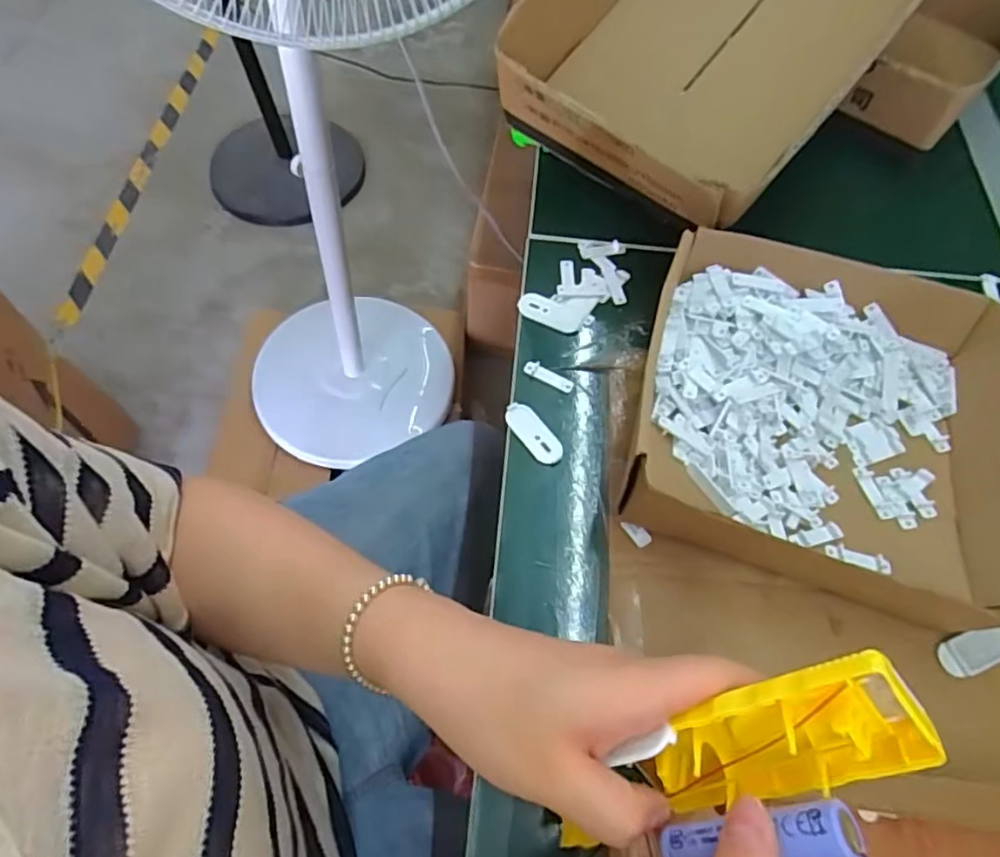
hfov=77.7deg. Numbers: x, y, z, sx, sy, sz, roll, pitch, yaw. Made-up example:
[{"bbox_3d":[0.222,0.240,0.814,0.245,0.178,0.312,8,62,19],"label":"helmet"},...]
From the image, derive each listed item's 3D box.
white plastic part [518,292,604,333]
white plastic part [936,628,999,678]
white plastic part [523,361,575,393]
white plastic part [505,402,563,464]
[{"bbox_3d":[0.047,-0.088,0.470,0.062,0.006,0.029,-1,63,-4],"label":"white plastic part"},{"bbox_3d":[0.281,0.125,0.356,0.057,0.012,0.021,-14,64,-11],"label":"white plastic part"},{"bbox_3d":[0.035,-0.038,0.446,0.038,0.005,0.011,24,64,9],"label":"white plastic part"},{"bbox_3d":[0.023,0.003,0.424,0.018,0.006,0.050,-37,70,-20],"label":"white plastic part"}]

